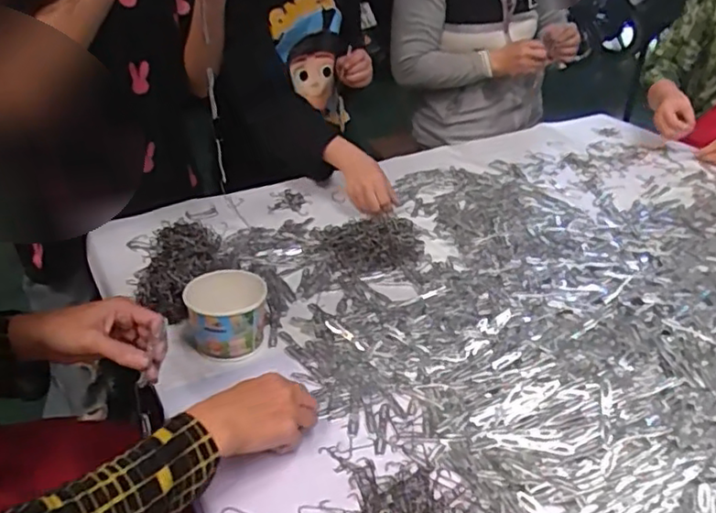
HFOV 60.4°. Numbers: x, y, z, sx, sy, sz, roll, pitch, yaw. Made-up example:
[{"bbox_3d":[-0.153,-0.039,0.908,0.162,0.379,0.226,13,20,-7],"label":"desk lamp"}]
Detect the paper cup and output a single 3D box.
[{"bbox_3d":[-0.155,0.068,0.736,0.089,0.074,0.087,1,32,-1],"label":"paper cup"}]

